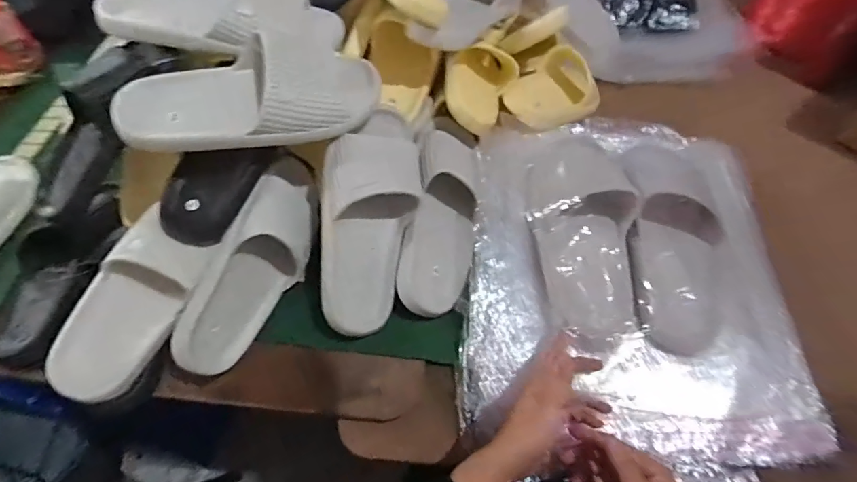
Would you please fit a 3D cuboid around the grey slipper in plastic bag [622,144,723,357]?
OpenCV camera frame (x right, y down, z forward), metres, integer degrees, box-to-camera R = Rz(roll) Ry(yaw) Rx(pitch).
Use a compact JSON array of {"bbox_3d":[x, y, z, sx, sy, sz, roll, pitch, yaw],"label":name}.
[{"bbox_3d":[0.299,-0.015,0.551,0.108,0.065,0.284,7,57,5],"label":"grey slipper in plastic bag"}]

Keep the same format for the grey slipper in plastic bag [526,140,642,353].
[{"bbox_3d":[0.185,-0.012,0.554,0.117,0.062,0.267,-2,72,0],"label":"grey slipper in plastic bag"}]

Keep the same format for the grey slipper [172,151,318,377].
[{"bbox_3d":[-0.207,0.027,0.568,0.080,0.103,0.275,8,67,40],"label":"grey slipper"}]

